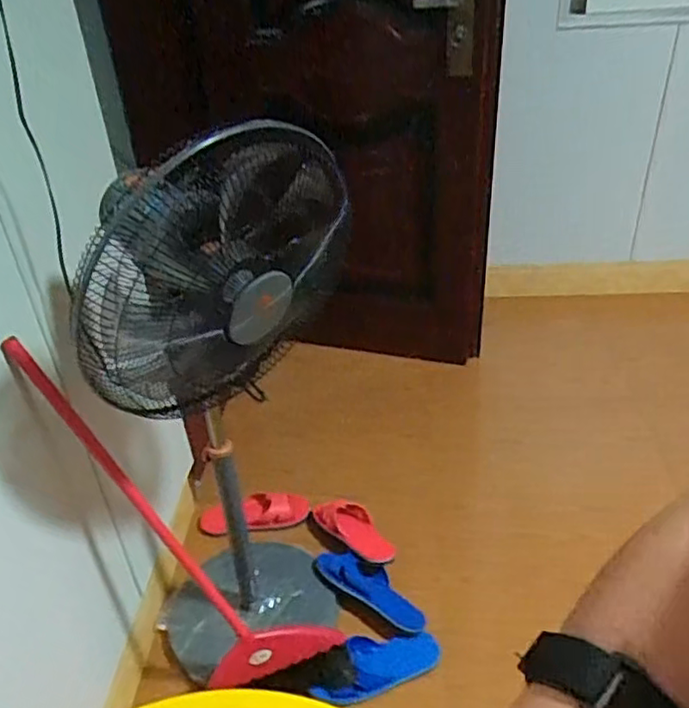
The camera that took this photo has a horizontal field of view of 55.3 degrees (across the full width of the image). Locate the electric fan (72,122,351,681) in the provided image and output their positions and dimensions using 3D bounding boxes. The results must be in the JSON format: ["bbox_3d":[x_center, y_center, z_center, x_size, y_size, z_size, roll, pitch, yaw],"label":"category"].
[{"bbox_3d":[-0.185,0.139,1.079,0.360,1.020,0.344,-27,40,-30],"label":"electric fan"}]

